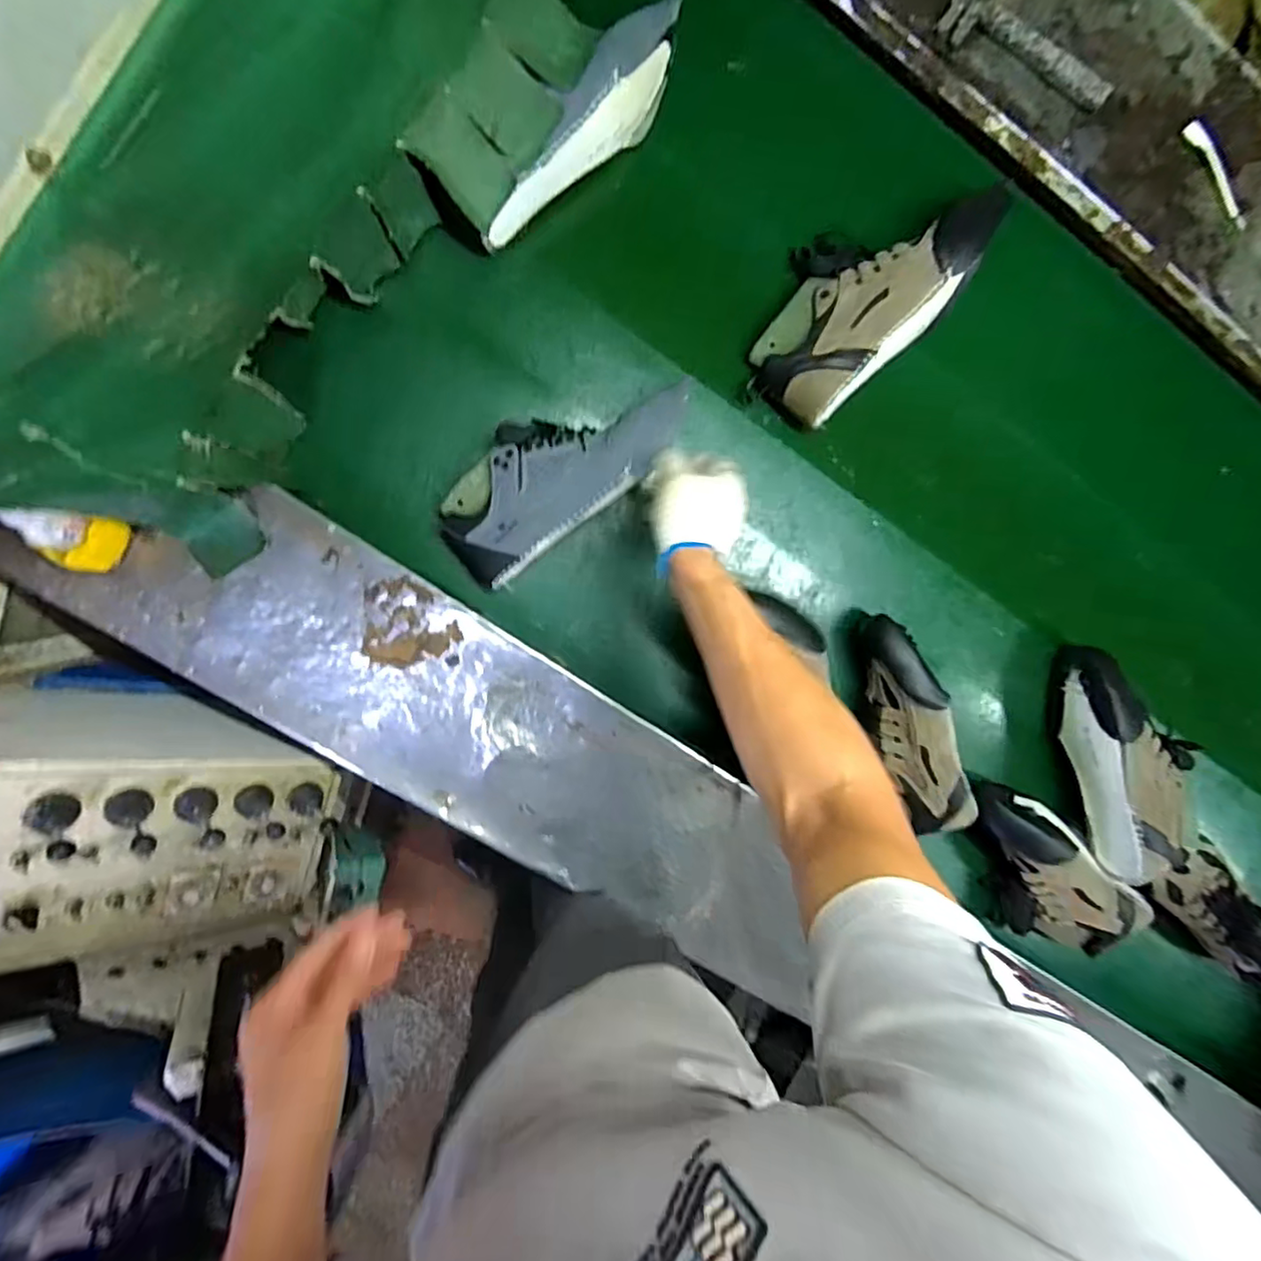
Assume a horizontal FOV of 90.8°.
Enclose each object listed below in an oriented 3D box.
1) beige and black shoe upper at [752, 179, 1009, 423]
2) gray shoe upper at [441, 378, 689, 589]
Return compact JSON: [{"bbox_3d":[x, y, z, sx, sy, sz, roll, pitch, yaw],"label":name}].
[{"bbox_3d":[0.264,-0.376,0.703,0.280,0.098,0.167,-42,98,0],"label":"beige and black shoe upper"},{"bbox_3d":[-0.082,-0.174,0.692,0.316,0.094,0.130,-36,98,0],"label":"gray shoe upper"}]

